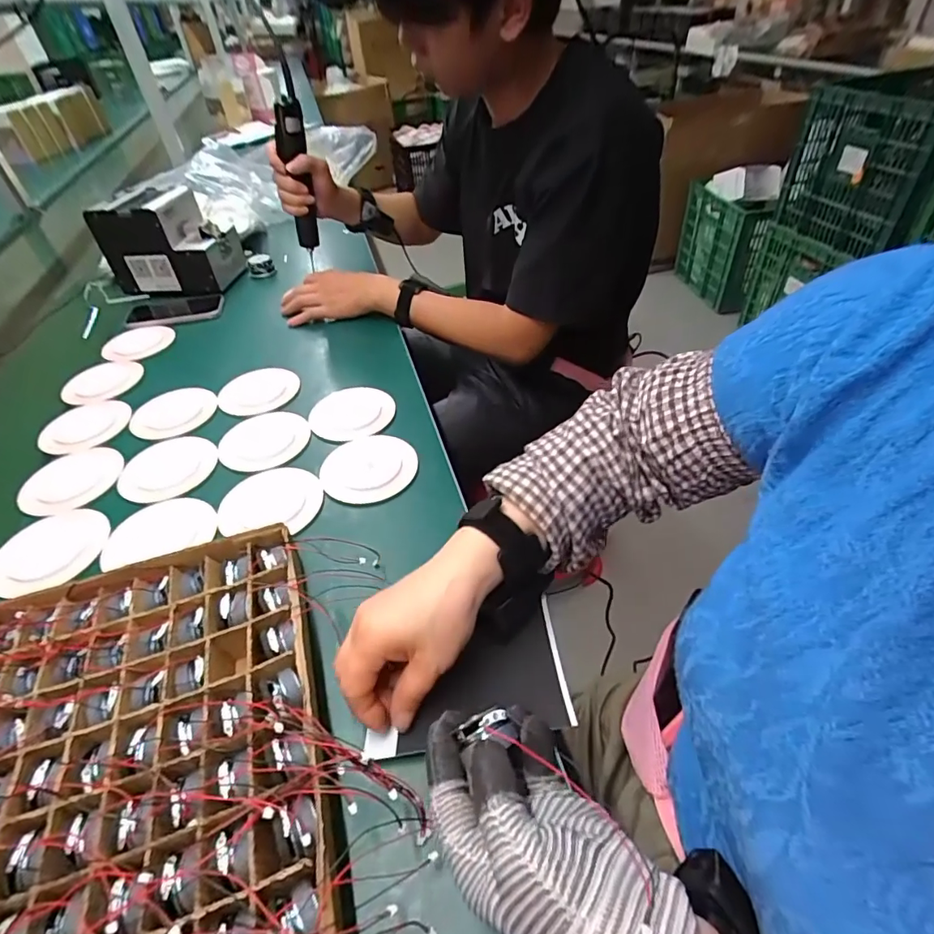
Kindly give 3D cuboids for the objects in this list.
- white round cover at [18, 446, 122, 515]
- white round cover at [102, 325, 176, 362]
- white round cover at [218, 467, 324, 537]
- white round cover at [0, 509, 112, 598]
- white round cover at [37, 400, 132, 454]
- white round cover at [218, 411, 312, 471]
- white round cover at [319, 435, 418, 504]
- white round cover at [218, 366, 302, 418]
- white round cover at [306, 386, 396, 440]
[{"bbox_3d":[-0.435,0.011,0.561,0.090,0.008,0.098,-3,44,3],"label":"white round cover"},{"bbox_3d":[-0.507,-0.194,0.786,0.081,0.009,0.098,22,54,17],"label":"white round cover"},{"bbox_3d":[-0.198,0.033,0.519,0.099,0.007,0.088,-5,43,1],"label":"white round cover"},{"bbox_3d":[-0.399,0.077,0.485,0.087,0.011,0.099,-9,44,-3],"label":"white round cover"},{"bbox_3d":[-0.473,-0.059,0.635,0.091,0.012,0.109,-4,43,2],"label":"white round cover"},{"bbox_3d":[-0.234,-0.032,0.590,0.098,0.009,0.090,-3,44,3],"label":"white round cover"},{"bbox_3d":[-0.104,-0.002,0.543,0.098,0.010,0.098,-3,44,3],"label":"white round cover"},{"bbox_3d":[-0.274,-0.098,0.668,0.089,0.017,0.098,29,53,31],"label":"white round cover"},{"bbox_3d":[-0.139,-0.067,0.614,0.101,0.010,0.086,-17,45,-12],"label":"white round cover"}]

